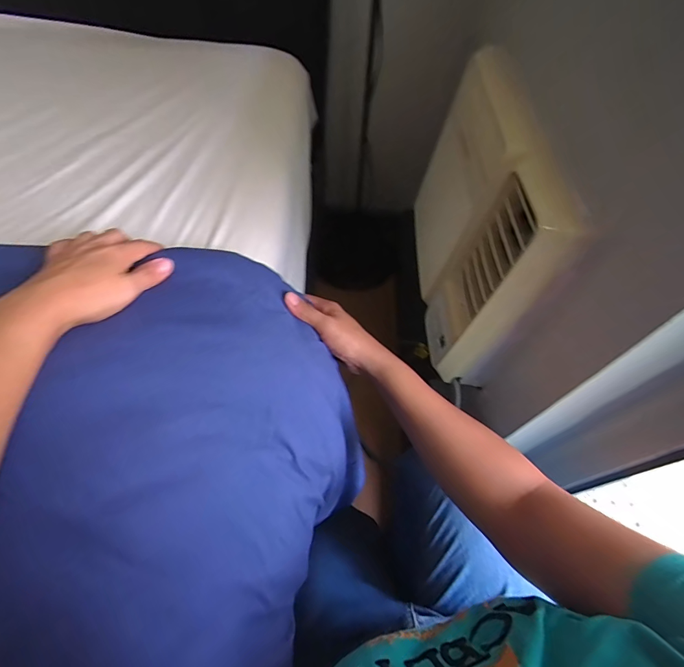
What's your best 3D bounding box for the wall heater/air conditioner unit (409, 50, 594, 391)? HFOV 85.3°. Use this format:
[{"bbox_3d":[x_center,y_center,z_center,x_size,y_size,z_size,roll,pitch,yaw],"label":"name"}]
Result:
[{"bbox_3d":[0.204,-0.200,0.592,0.074,0.326,0.459,4,57,-2],"label":"wall heater/air conditioner unit"}]

